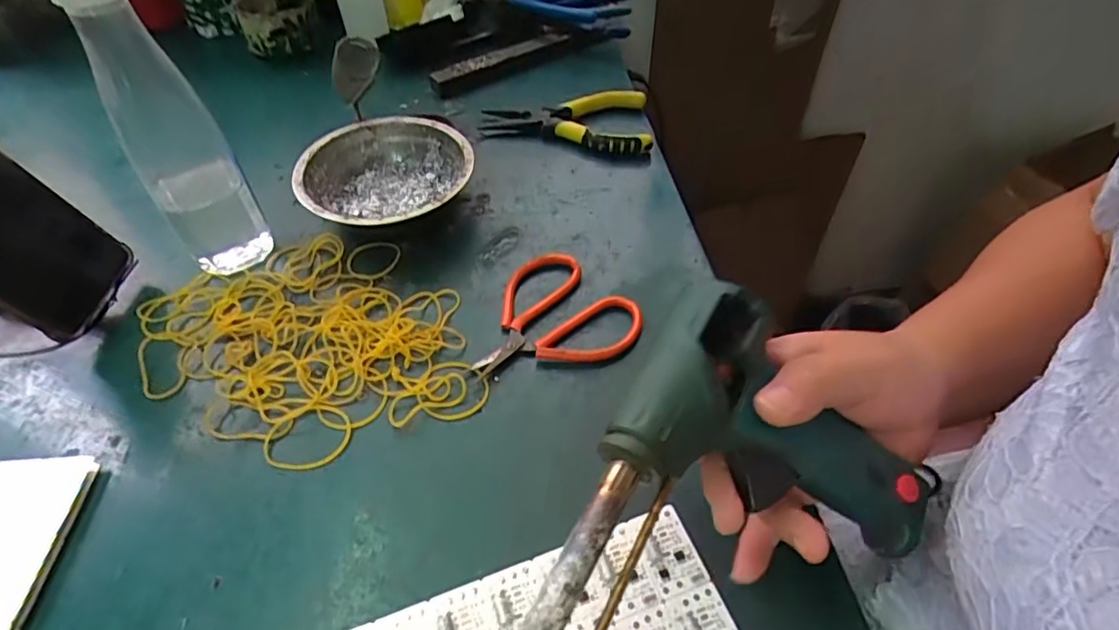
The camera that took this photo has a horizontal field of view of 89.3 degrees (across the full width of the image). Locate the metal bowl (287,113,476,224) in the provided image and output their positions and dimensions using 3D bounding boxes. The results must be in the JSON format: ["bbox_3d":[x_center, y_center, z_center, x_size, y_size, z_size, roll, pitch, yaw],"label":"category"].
[{"bbox_3d":[-0.130,-0.099,0.433,0.123,0.045,0.123,1,50,-1],"label":"metal bowl"}]

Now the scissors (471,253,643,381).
[{"bbox_3d":[-0.005,-0.006,0.374,0.105,0.011,0.089,-7,51,-8],"label":"scissors"}]

